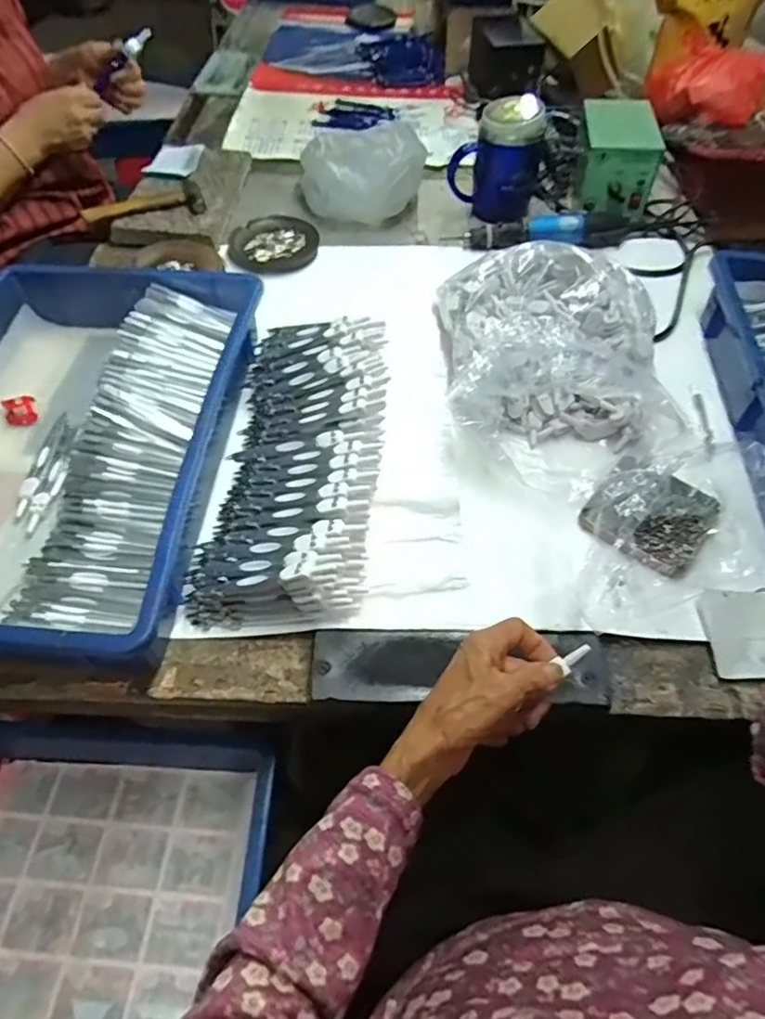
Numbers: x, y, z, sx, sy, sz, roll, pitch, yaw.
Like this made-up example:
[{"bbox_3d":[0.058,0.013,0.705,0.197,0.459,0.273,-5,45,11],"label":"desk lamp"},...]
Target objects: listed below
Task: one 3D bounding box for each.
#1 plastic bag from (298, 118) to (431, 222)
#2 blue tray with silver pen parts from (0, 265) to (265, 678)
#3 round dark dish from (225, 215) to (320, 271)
[{"bbox_3d":[-0.029,-0.493,0.877,0.173,0.069,0.209,-4,53,-4],"label":"plastic bag"},{"bbox_3d":[-0.283,-0.076,0.538,0.286,0.067,0.447,2,53,1],"label":"blue tray with silver pen parts"},{"bbox_3d":[-0.146,-0.357,0.797,0.120,0.024,0.097,-7,53,-6],"label":"round dark dish"}]

